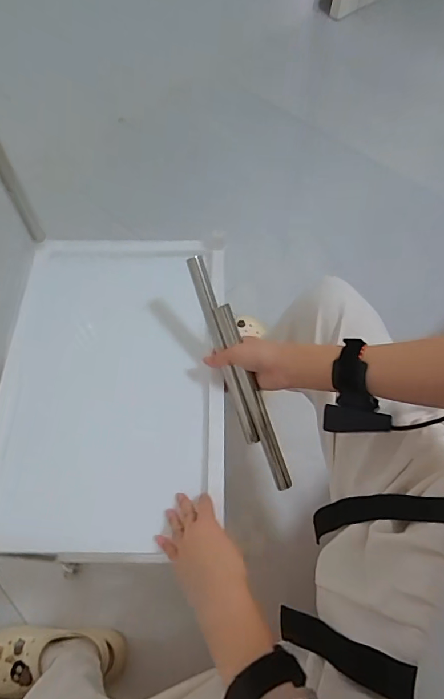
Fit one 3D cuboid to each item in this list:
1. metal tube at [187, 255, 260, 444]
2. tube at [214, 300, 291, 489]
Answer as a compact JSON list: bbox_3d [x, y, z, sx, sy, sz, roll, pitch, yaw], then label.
[{"bbox_3d":[0.002,0.002,0.560,0.019,0.019,0.250,-19,95,-10],"label":"metal tube"},{"bbox_3d":[0.042,0.064,0.559,0.021,0.012,0.252,-20,95,-11],"label":"tube"}]

